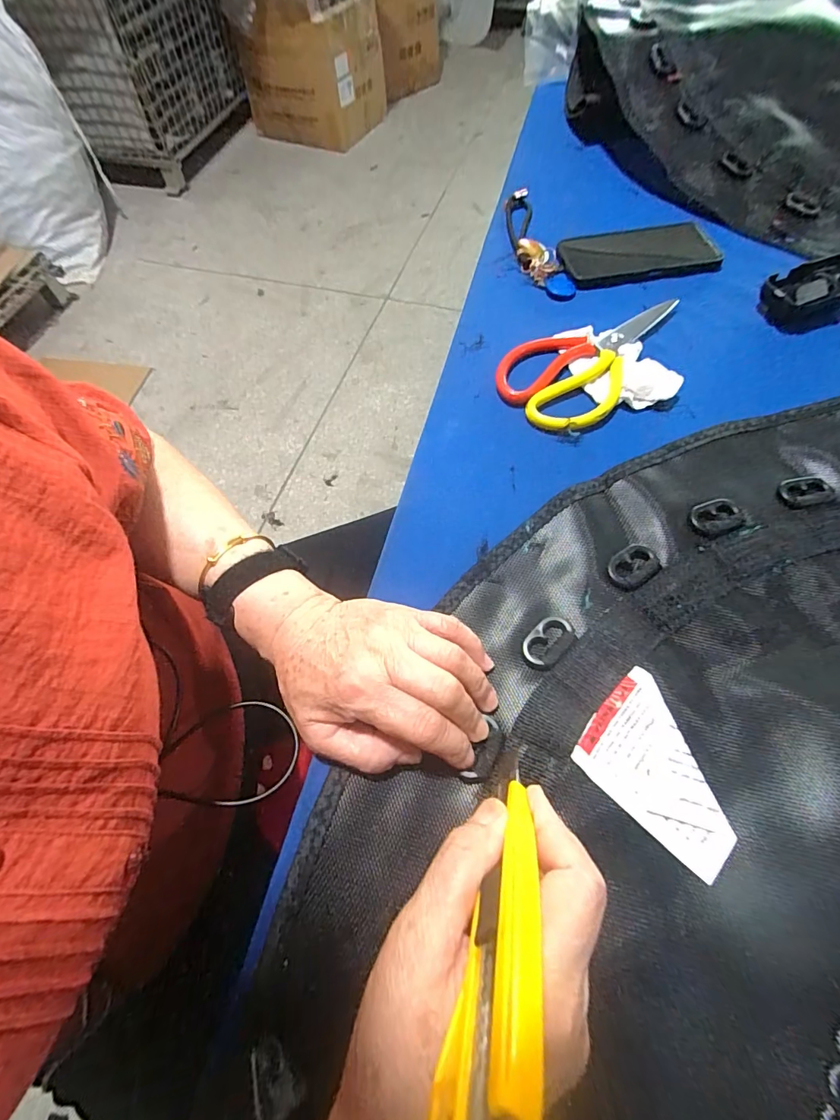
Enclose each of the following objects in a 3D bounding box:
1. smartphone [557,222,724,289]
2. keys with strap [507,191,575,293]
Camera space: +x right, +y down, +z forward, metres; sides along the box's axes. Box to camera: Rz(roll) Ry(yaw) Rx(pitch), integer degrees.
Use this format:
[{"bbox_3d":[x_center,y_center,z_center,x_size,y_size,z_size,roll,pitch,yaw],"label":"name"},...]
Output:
[{"bbox_3d":[0.241,-0.339,0.498,0.168,0.009,0.086,-10,62,-2],"label":"smartphone"},{"bbox_3d":[0.127,-0.366,0.515,0.045,0.013,0.191,-9,62,-1],"label":"keys with strap"}]

